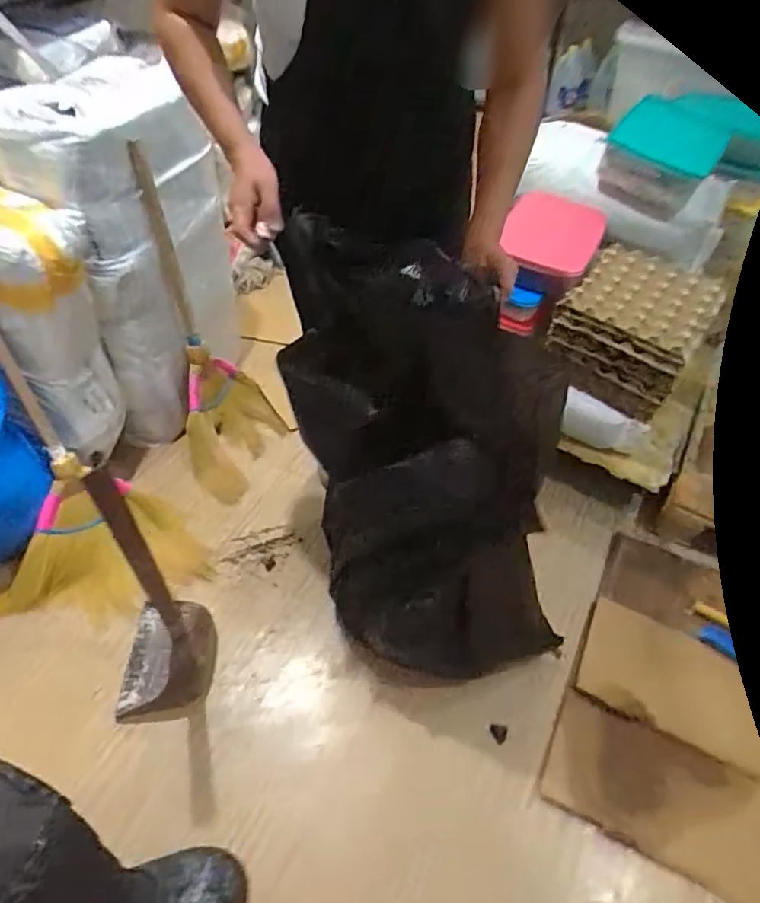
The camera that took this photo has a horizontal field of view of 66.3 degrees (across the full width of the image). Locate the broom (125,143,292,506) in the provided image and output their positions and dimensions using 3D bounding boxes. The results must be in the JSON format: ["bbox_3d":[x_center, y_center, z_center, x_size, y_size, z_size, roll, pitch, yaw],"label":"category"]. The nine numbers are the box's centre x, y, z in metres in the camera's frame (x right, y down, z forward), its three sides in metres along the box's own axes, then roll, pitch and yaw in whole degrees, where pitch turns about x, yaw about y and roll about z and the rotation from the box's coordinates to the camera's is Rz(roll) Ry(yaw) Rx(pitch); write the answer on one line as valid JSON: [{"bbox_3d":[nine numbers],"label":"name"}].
[{"bbox_3d":[-0.470,-0.286,1.632,0.286,0.839,0.223,-19,27,-18],"label":"broom"}]

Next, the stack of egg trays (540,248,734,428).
[{"bbox_3d":[0.586,-0.285,1.360,0.299,0.216,0.286,31,56,19],"label":"stack of egg trays"}]

